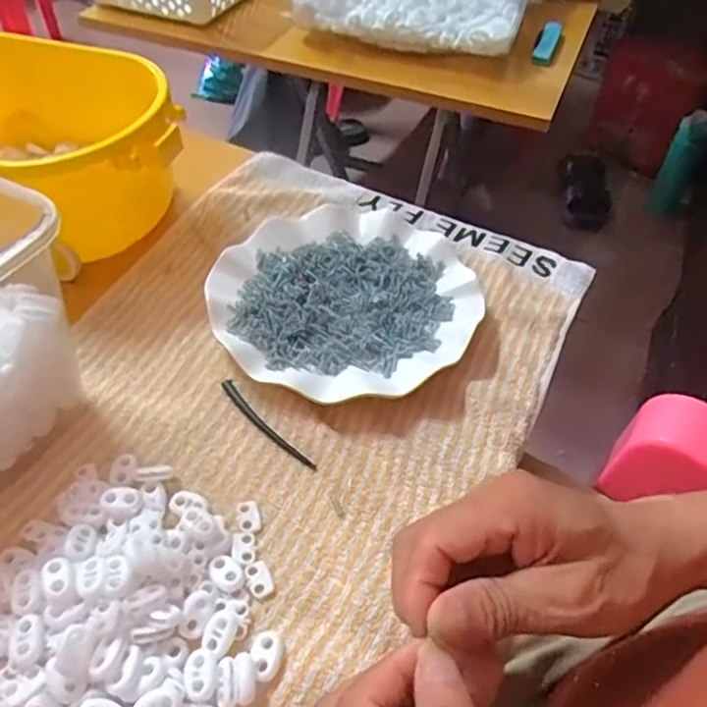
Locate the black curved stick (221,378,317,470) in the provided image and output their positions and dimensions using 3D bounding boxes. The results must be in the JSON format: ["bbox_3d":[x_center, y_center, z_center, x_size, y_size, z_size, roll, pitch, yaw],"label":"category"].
[{"bbox_3d":[-0.055,0.045,0.395,0.009,0.004,0.086,-35,60,-27],"label":"black curved stick"}]

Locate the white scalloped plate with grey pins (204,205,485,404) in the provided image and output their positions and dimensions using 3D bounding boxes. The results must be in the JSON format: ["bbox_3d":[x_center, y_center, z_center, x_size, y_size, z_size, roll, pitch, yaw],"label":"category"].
[{"bbox_3d":[-0.006,-0.037,0.451,0.176,0.022,0.174,1,50,-2],"label":"white scalloped plate with grey pins"}]

